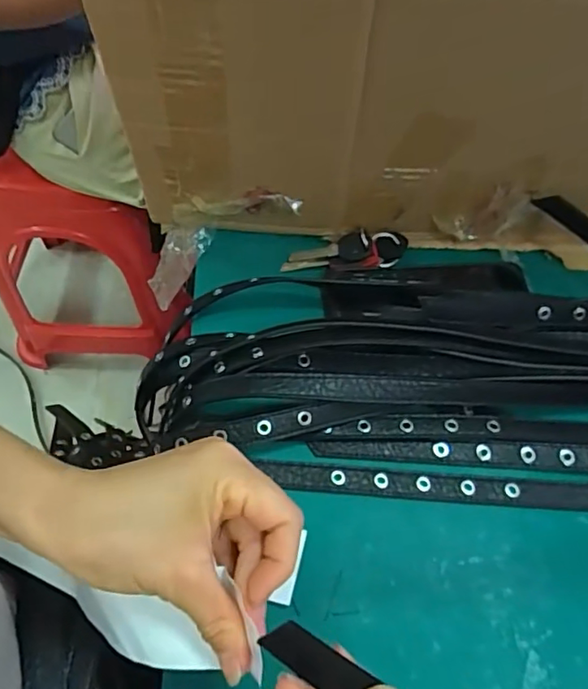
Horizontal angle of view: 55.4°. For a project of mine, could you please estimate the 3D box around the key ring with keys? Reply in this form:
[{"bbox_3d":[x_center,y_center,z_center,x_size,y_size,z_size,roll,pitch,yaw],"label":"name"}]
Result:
[{"bbox_3d":[0.045,-0.077,0.475,0.107,0.022,0.031,-11,58,-7],"label":"key ring with keys"}]

